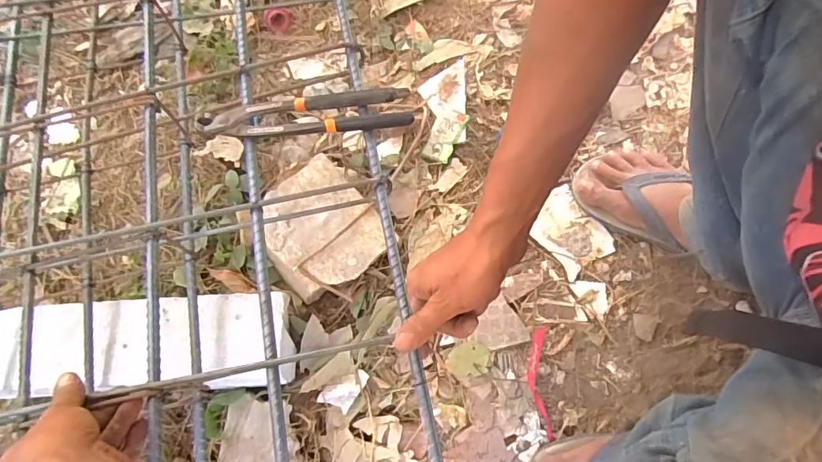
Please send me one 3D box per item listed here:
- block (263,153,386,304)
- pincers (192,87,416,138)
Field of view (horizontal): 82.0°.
[{"bbox_3d":[-0.119,-0.004,0.618,0.144,0.048,0.164,-35,72,-6],"label":"block"},{"bbox_3d":[-0.109,-0.121,0.493,0.214,0.024,0.041,-9,72,3],"label":"pincers"}]

